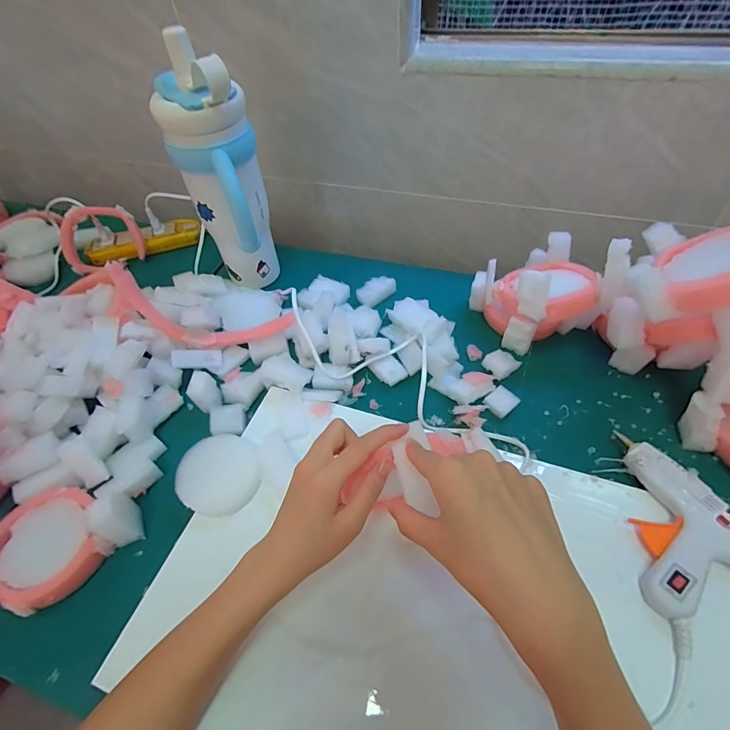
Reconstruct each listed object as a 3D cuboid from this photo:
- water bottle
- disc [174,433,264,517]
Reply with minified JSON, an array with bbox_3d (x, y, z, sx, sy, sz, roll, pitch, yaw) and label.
[{"bbox_3d":[-0.160,-0.215,0.491,0.111,0.280,0.085,32,60,26],"label":"water bottle"},{"bbox_3d":[-0.145,0.109,0.398,0.078,0.007,0.077,3,65,-5],"label":"disc"}]

